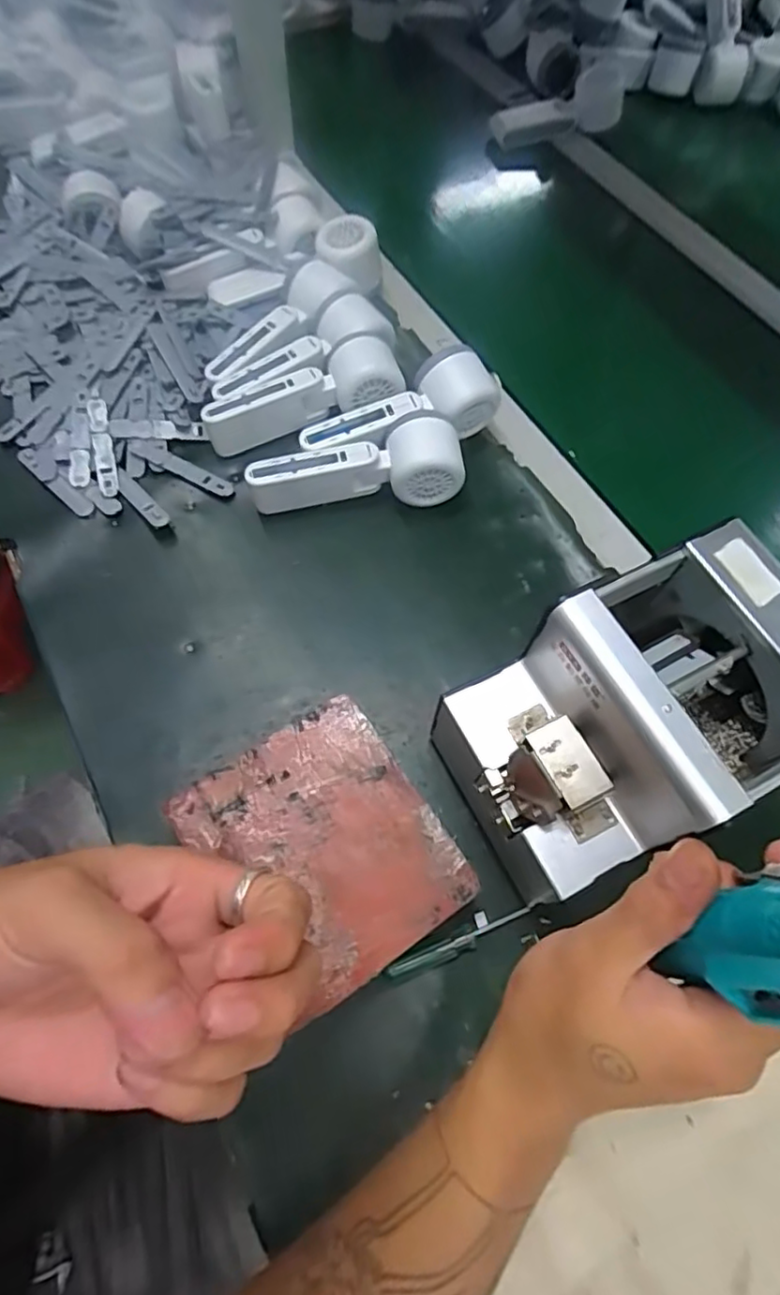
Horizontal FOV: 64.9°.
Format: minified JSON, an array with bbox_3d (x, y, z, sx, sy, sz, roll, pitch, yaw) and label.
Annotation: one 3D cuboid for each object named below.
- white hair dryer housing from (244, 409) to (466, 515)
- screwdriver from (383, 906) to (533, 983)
[{"bbox_3d":[-0.028,-0.143,0.483,0.162,0.062,0.053,-5,64,-6],"label":"white hair dryer housing"},{"bbox_3d":[0.040,0.175,0.362,0.088,0.012,0.014,-21,67,-13],"label":"screwdriver"}]

